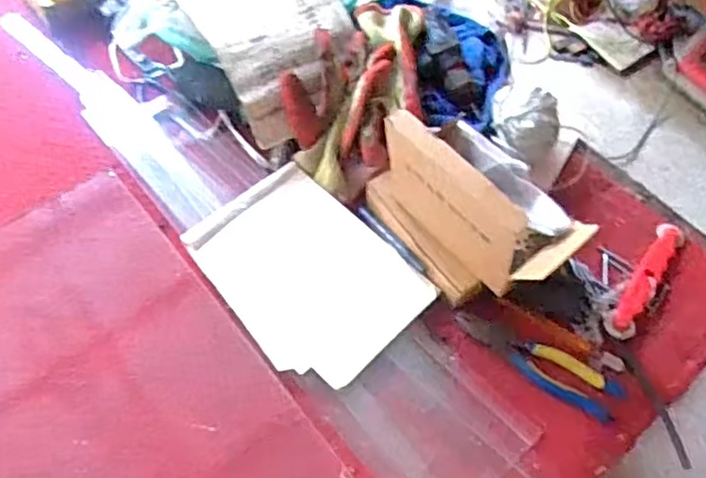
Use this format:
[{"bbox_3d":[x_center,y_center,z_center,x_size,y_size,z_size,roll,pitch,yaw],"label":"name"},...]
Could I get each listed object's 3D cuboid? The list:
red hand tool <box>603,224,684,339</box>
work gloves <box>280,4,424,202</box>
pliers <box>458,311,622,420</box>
[{"bbox_3d":[0.353,0.045,0.761,0.031,0.014,0.186,34,63,17],"label":"red hand tool"},{"bbox_3d":[0.016,-0.192,0.838,0.161,0.103,0.261,27,61,14],"label":"work gloves"},{"bbox_3d":[0.204,0.138,0.707,0.191,0.020,0.052,24,60,12],"label":"pliers"}]

